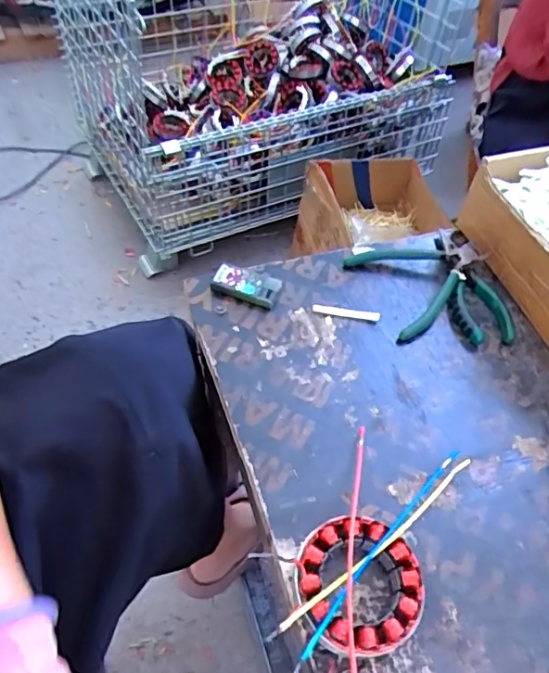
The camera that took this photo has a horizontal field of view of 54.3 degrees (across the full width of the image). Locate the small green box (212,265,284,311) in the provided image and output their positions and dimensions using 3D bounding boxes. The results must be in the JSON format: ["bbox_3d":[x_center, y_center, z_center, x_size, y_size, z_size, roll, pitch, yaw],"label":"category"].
[{"bbox_3d":[-0.028,-0.054,0.550,0.067,0.016,0.032,20,53,11],"label":"small green box"}]

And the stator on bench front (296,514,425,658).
[{"bbox_3d":[0.058,0.173,0.373,0.084,0.042,0.086,1,52,-4],"label":"stator on bench front"}]

